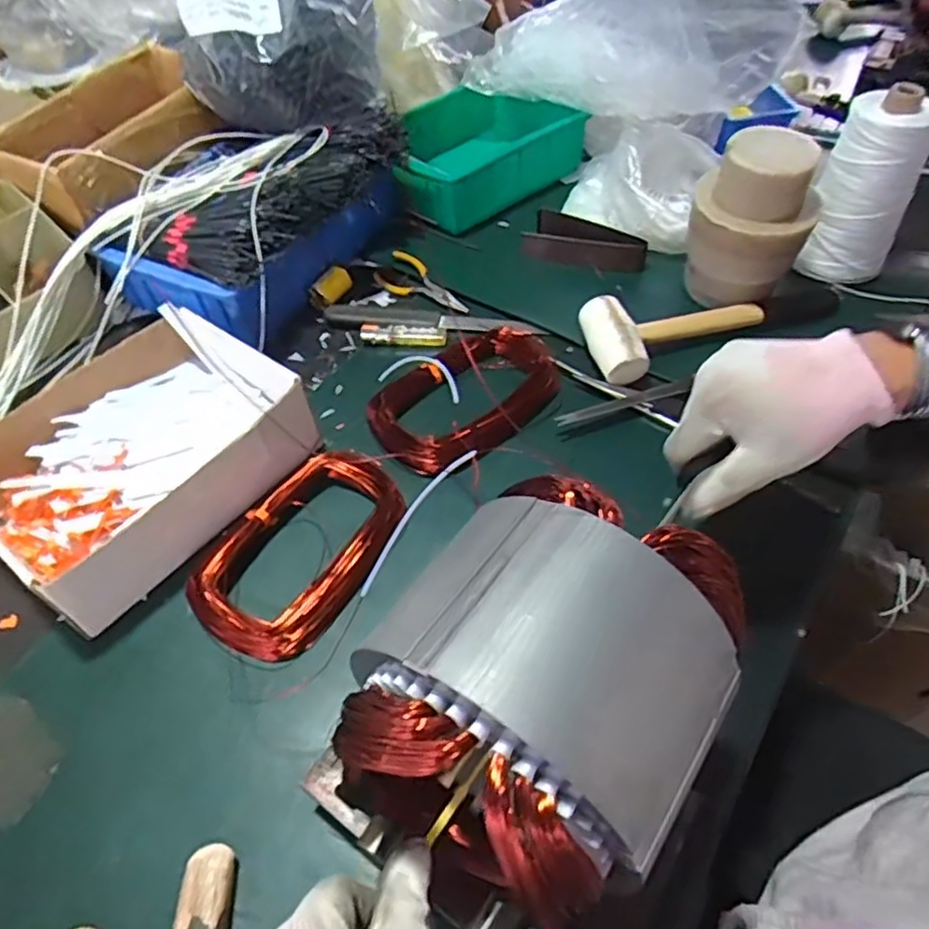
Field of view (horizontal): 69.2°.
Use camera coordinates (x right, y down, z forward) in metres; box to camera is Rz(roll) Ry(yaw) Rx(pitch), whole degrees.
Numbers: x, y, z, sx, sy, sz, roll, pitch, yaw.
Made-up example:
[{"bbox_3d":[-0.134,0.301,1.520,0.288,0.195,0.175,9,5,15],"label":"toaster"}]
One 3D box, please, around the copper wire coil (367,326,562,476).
[{"bbox_3d":[0.000,-0.068,0.614,0.126,0.022,0.180,30,59,24],"label":"copper wire coil"}]

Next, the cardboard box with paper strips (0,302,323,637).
[{"bbox_3d":[-0.268,-0.012,0.556,0.199,0.067,0.246,34,61,26],"label":"cardboard box with paper strips"}]

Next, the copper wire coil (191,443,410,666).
[{"bbox_3d":[-0.128,0.060,0.524,0.124,0.030,0.176,24,57,20],"label":"copper wire coil"}]

